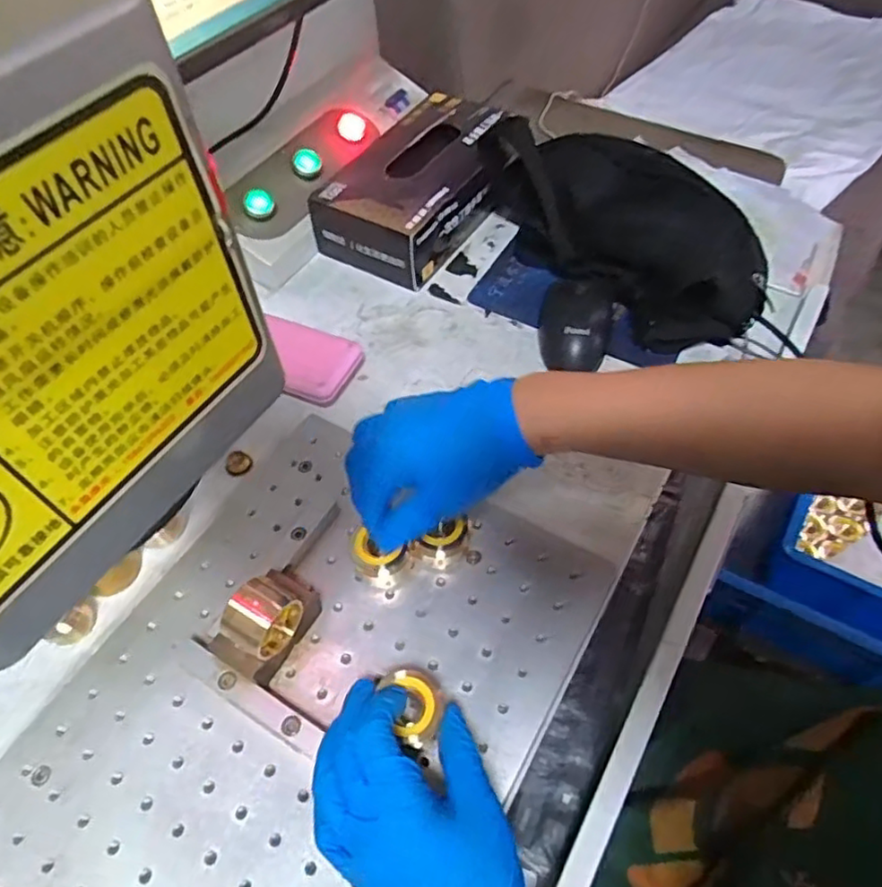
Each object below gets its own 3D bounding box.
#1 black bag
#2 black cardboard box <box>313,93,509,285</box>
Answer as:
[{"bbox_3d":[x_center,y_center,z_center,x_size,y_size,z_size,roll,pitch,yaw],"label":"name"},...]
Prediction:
[{"bbox_3d":[0.175,-0.204,0.587,0.140,0.096,0.269,-34,59,-19],"label":"black bag"},{"bbox_3d":[-0.015,-0.260,0.650,0.122,0.079,0.213,27,60,21],"label":"black cardboard box"}]

